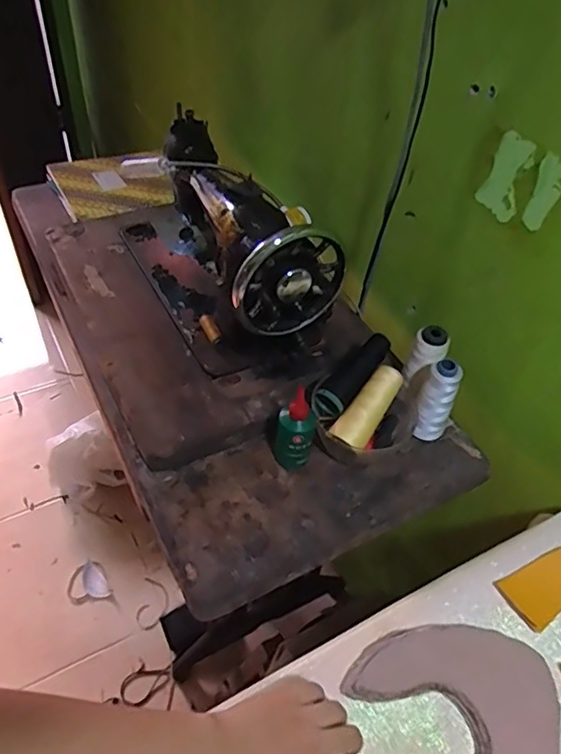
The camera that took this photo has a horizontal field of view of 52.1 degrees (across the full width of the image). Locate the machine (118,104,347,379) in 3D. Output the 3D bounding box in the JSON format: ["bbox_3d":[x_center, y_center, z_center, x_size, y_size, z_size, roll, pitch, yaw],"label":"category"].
[{"bbox_3d":[-0.092,-0.197,0.779,0.156,0.209,0.402,-21,52,-24],"label":"machine"}]

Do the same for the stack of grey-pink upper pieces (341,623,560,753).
[{"bbox_3d":[0.166,0.290,0.492,0.169,0.019,0.165,-18,50,-21],"label":"stack of grey-pink upper pieces"}]

